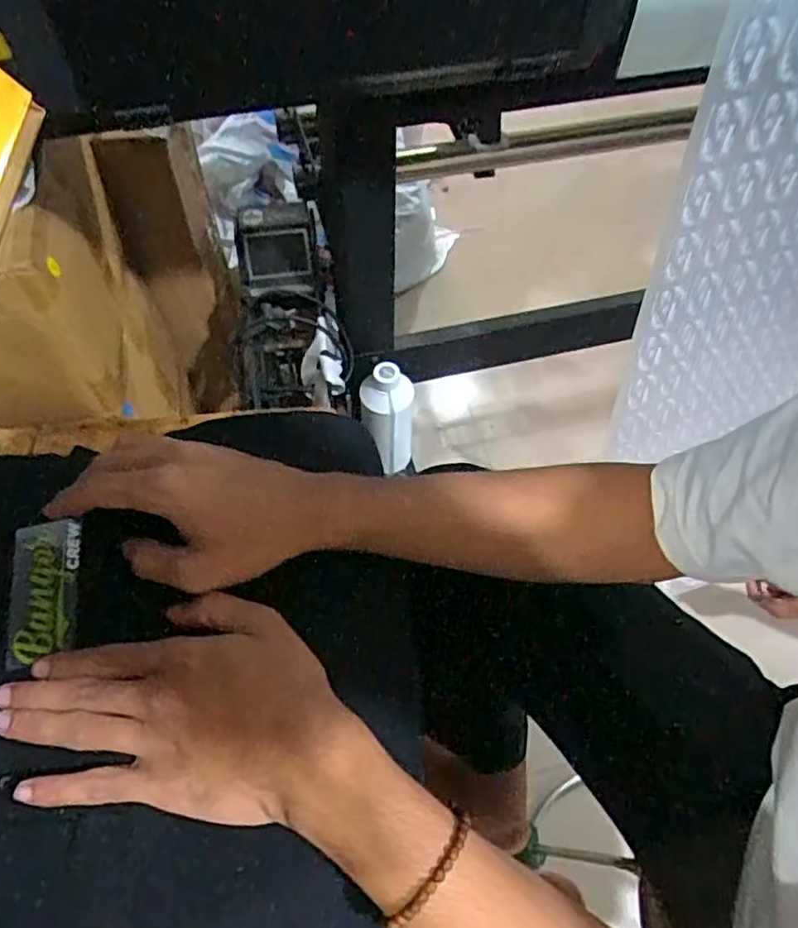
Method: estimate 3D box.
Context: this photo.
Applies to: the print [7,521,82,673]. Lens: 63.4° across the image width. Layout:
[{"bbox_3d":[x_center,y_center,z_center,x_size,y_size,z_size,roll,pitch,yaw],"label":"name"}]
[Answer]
[{"bbox_3d":[-0.212,0.073,0.385,0.041,0.005,0.087,-10,59,-7],"label":"print"}]

